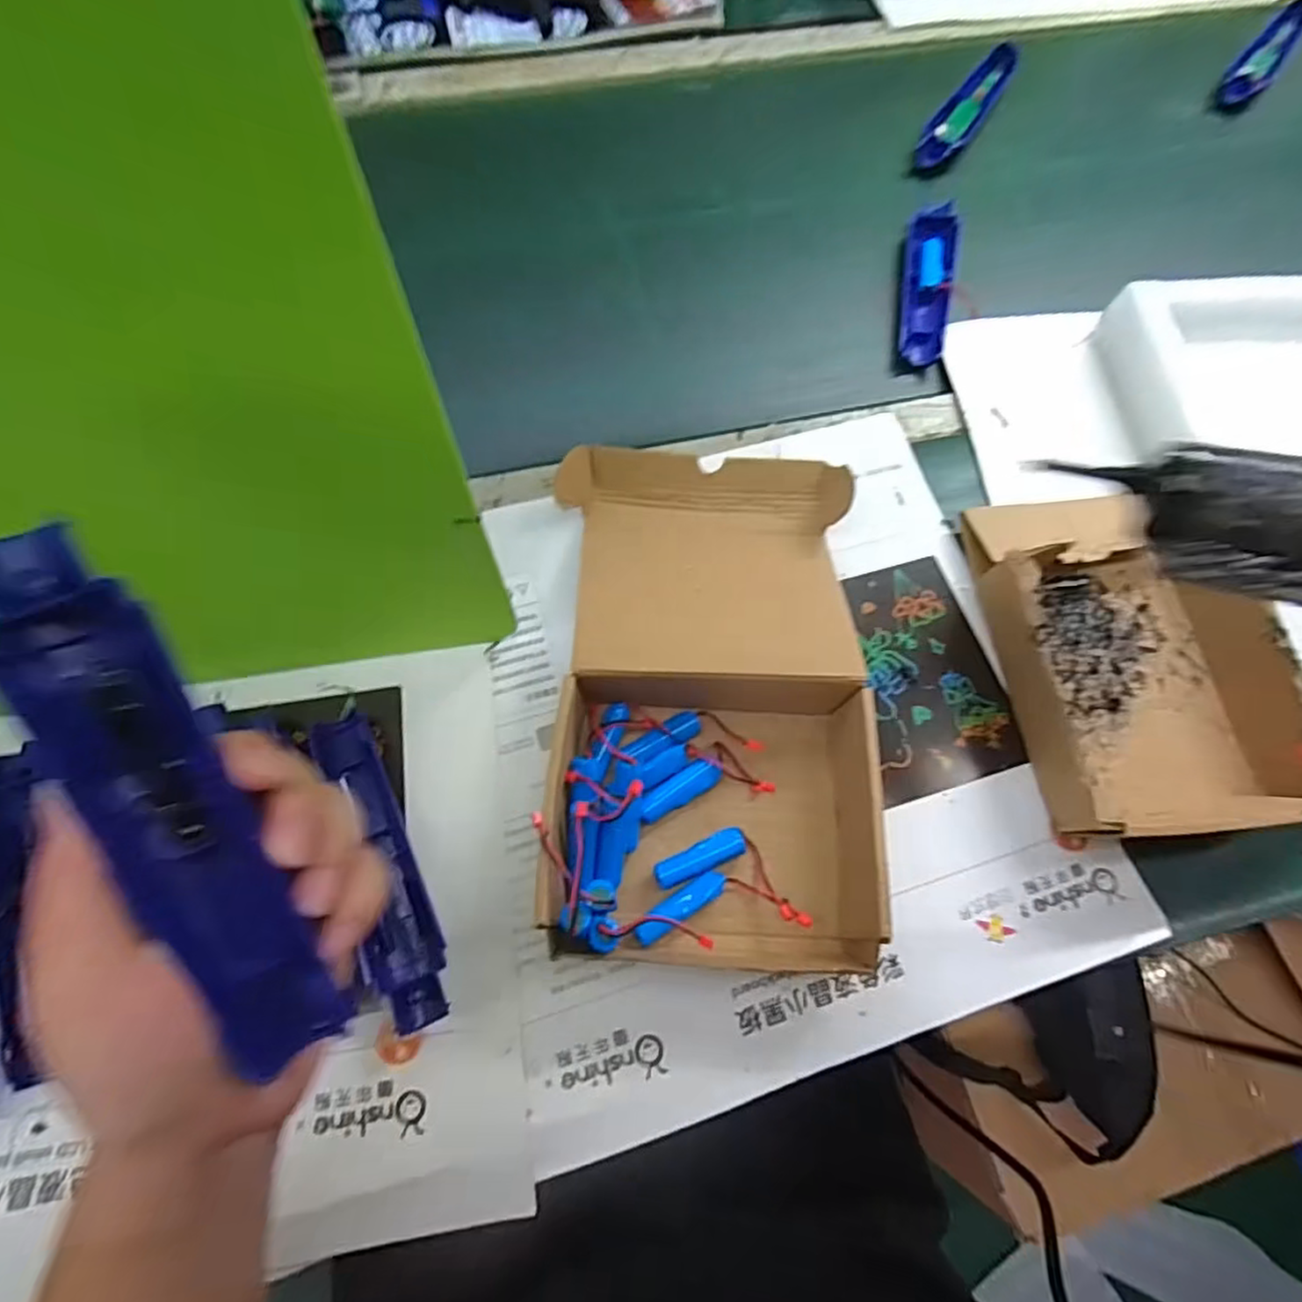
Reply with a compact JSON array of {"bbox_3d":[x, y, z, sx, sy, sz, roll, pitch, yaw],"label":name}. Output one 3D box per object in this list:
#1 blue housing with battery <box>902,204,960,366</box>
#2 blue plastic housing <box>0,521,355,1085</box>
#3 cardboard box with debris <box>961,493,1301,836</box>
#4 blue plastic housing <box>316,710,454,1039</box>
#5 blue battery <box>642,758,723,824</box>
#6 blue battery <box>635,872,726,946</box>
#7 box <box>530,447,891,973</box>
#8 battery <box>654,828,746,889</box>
[{"bbox_3d":[0.223,-0.295,0.535,0.039,0.022,0.151,9,70,1],"label":"blue housing with battery"},{"bbox_3d":[-0.140,0.045,0.196,0.032,0.026,0.164,-26,98,-11],"label":"blue plastic housing"},{"bbox_3d":[0.293,-0.004,0.411,0.156,0.055,0.218,-7,71,-5],"label":"cardboard box with debris"},{"bbox_3d":[-0.143,0.111,0.356,0.036,0.020,0.167,-21,72,-10],"label":"blue plastic housing"},{"bbox_3d":[0.017,0.079,0.379,0.051,0.014,0.016,-32,74,-13],"label":"blue battery"},{"bbox_3d":[0.015,0.136,0.357,0.054,0.016,0.012,-32,74,-13],"label":"blue battery"},{"bbox_3d":[0.034,0.013,0.383,0.181,0.050,0.312,3,70,-2],"label":"box"},{"bbox_3d":[0.027,0.114,0.368,0.052,0.014,0.015,-23,73,-11],"label":"battery"}]

